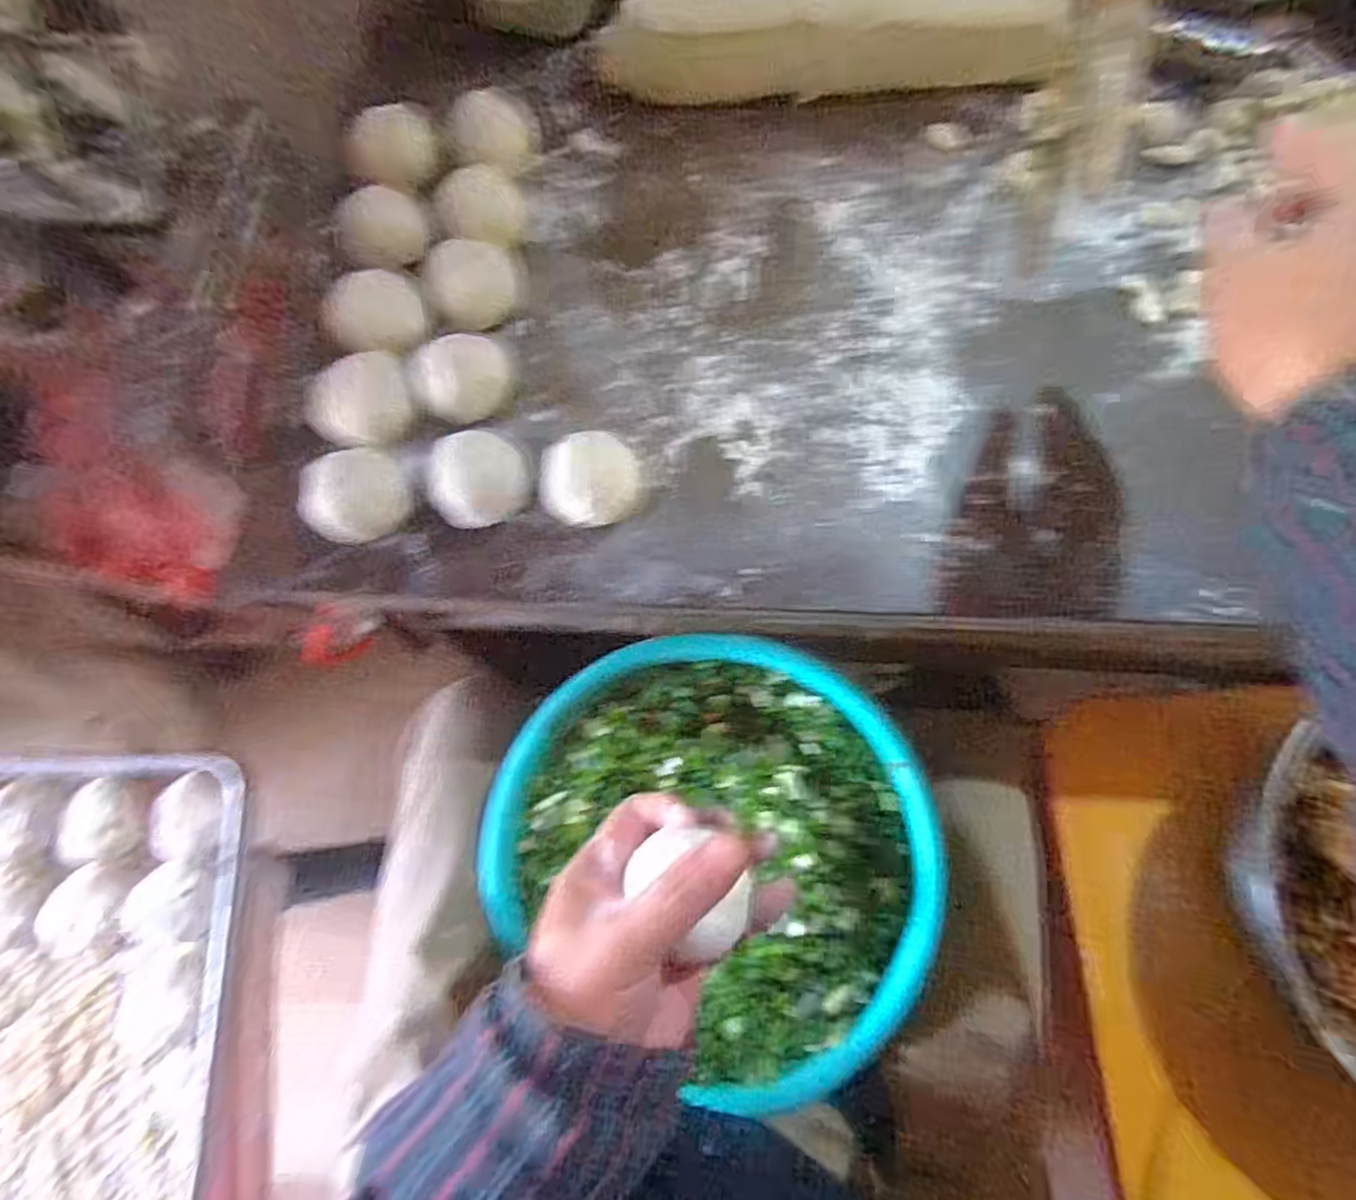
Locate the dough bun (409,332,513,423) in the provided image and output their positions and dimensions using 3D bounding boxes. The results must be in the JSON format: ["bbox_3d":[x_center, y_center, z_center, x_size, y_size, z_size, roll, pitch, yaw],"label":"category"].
[{"bbox_3d":[-0.118,-0.120,0.390,0.053,0.041,0.042,-28,75,-7],"label":"dough bun"}]

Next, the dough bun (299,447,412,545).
[{"bbox_3d":[-0.168,-0.053,0.373,0.043,0.039,0.050,34,77,10],"label":"dough bun"}]

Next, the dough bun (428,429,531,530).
[{"bbox_3d":[-0.105,-0.062,0.375,0.048,0.037,0.044,0,73,1],"label":"dough bun"}]

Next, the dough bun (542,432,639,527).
[{"bbox_3d":[-0.047,-0.063,0.379,0.052,0.037,0.043,-18,74,-4],"label":"dough bun"}]

